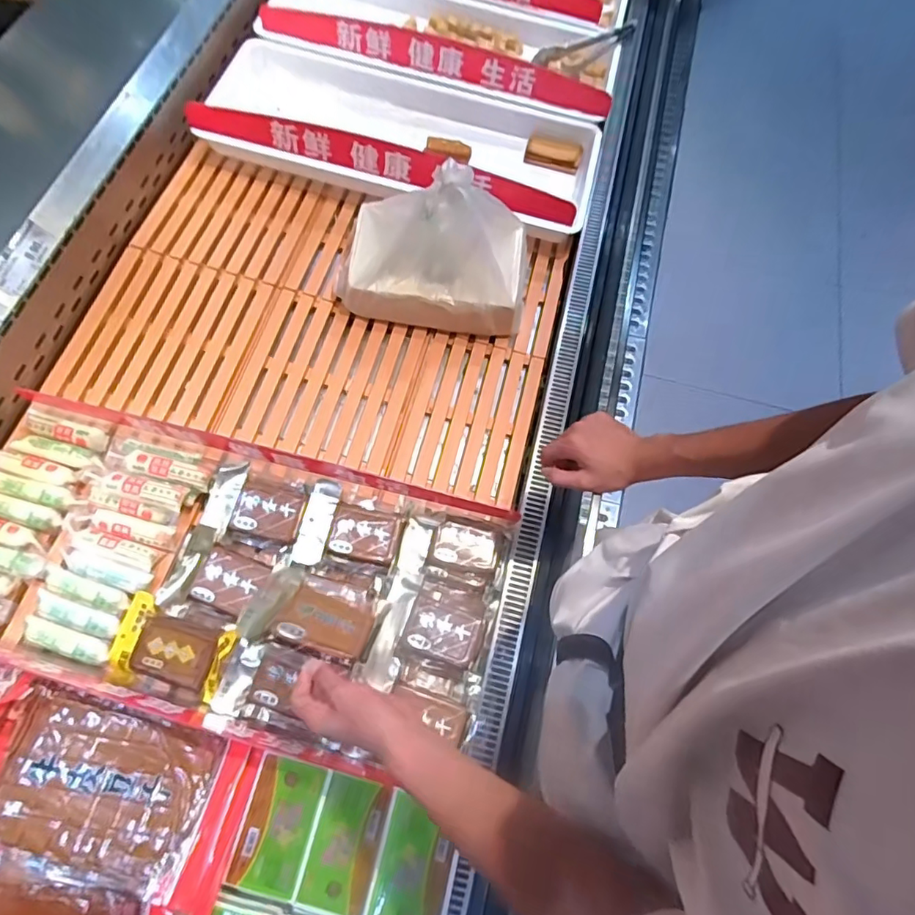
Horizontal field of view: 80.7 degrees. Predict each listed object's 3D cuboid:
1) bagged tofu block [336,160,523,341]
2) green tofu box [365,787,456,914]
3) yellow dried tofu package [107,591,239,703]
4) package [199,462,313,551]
[{"bbox_3d":[-0.044,-0.355,0.916,0.322,0.251,0.172,3,68,-2],"label":"bagged tofu block"},{"bbox_3d":[-0.050,0.476,0.622,0.086,0.035,0.137,13,68,3],"label":"green tofu box"},{"bbox_3d":[-0.388,0.257,0.735,0.159,0.023,0.094,18,68,5],"label":"yellow dried tofu package"},{"bbox_3d":[-0.296,0.068,0.798,0.141,0.019,0.112,14,68,3],"label":"package"}]

